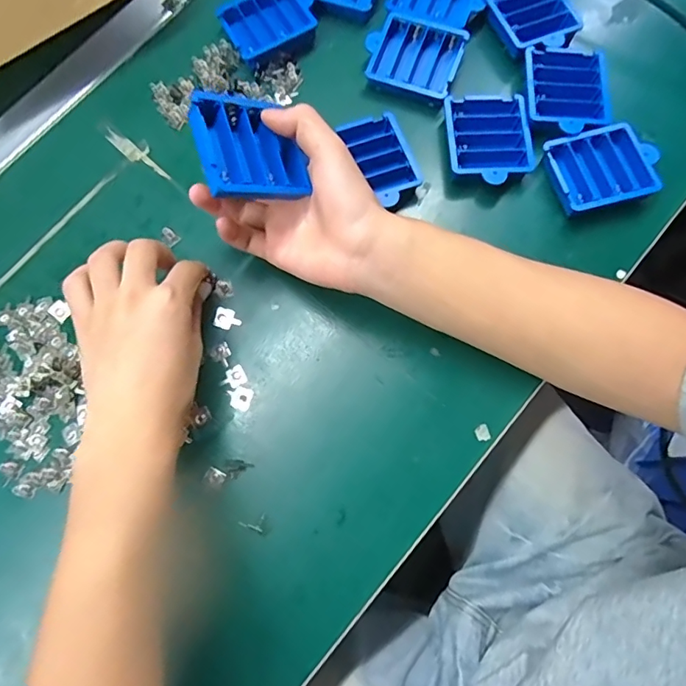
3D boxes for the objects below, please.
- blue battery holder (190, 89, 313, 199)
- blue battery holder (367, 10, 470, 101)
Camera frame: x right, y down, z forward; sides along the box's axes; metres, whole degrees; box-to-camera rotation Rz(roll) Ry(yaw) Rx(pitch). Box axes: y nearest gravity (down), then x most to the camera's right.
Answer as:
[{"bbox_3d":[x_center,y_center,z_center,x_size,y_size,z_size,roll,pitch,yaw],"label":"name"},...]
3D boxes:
[{"bbox_3d":[-0.059,-0.123,0.313,0.068,0.017,0.067,-17,86,-33],"label":"blue battery holder"},{"bbox_3d":[0.058,-0.238,0.417,0.076,0.023,0.068,22,79,6],"label":"blue battery holder"}]

